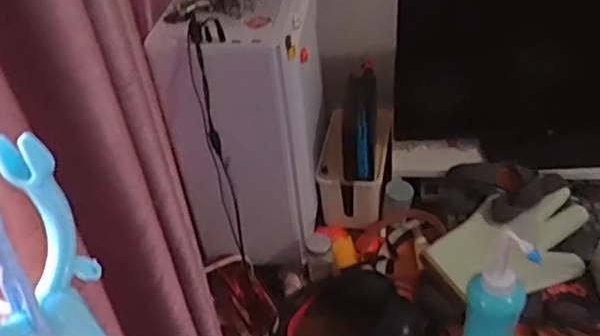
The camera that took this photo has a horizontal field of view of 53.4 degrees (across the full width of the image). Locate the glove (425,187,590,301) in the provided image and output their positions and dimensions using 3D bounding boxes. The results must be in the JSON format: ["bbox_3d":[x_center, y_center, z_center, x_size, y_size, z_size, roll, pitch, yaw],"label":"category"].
[{"bbox_3d":[0.343,0.125,0.943,0.268,0.062,0.123,-13,39,-9],"label":"glove"}]

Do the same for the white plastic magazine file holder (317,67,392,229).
[{"bbox_3d":[0.104,-0.041,1.082,0.111,0.208,0.207,5,40,14],"label":"white plastic magazine file holder"}]

